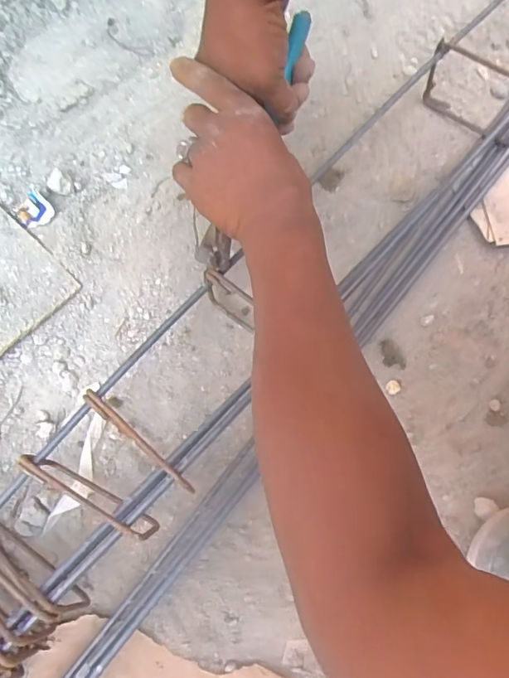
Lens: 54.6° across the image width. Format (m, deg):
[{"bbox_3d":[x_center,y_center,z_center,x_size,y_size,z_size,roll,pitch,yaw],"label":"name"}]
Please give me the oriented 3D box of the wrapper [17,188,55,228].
[{"bbox_3d":[-0.224,-0.131,0.499,0.033,0.008,0.036,0,72,0],"label":"wrapper"}]

